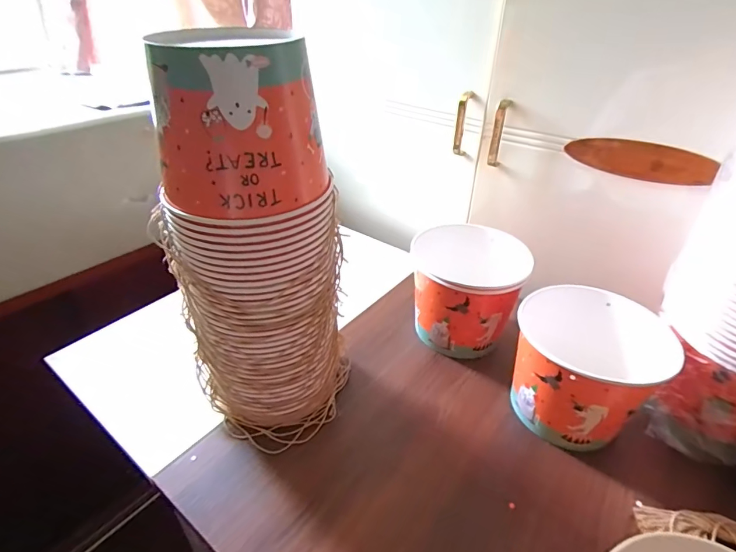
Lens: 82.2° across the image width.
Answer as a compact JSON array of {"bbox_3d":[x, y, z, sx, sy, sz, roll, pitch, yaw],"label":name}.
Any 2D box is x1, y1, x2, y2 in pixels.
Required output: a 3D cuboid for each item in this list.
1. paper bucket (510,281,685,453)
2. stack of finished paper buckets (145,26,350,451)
[{"bbox_3d":[0.260,0.111,0.517,0.155,0.134,0.166,1,35,-1],"label":"paper bucket"},{"bbox_3d":[-0.112,-0.014,0.443,0.147,0.404,0.146,22,40,27],"label":"stack of finished paper buckets"}]

